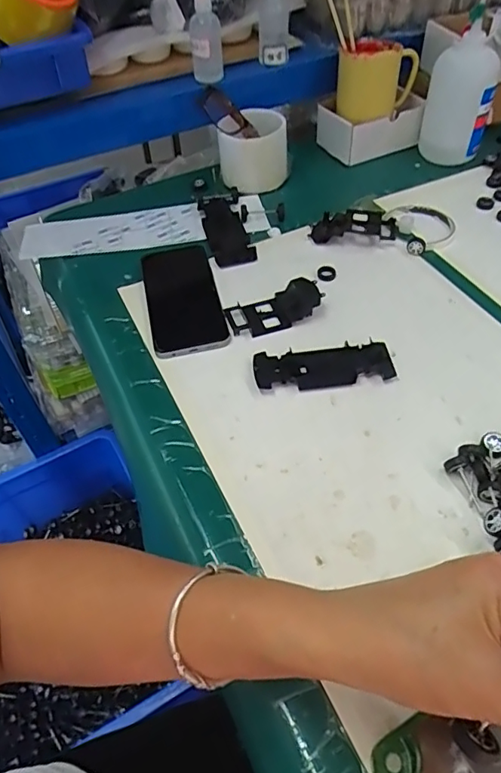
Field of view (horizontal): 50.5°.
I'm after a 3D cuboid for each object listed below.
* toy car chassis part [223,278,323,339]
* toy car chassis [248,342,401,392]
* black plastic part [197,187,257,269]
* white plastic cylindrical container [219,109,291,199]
[{"bbox_3d":[0.025,-0.080,0.534,0.095,0.015,0.046,-20,52,-12],"label":"toy car chassis part"},{"bbox_3d":[0.067,-0.017,0.487,0.123,0.008,0.045,-5,50,0],"label":"toy car chassis"},{"bbox_3d":[-0.030,-0.192,0.639,0.051,0.012,0.139,-11,50,-5],"label":"black plastic part"},{"bbox_3d":[0.004,-0.300,0.686,0.088,0.081,0.067,-3,50,2],"label":"white plastic cylindrical container"}]

